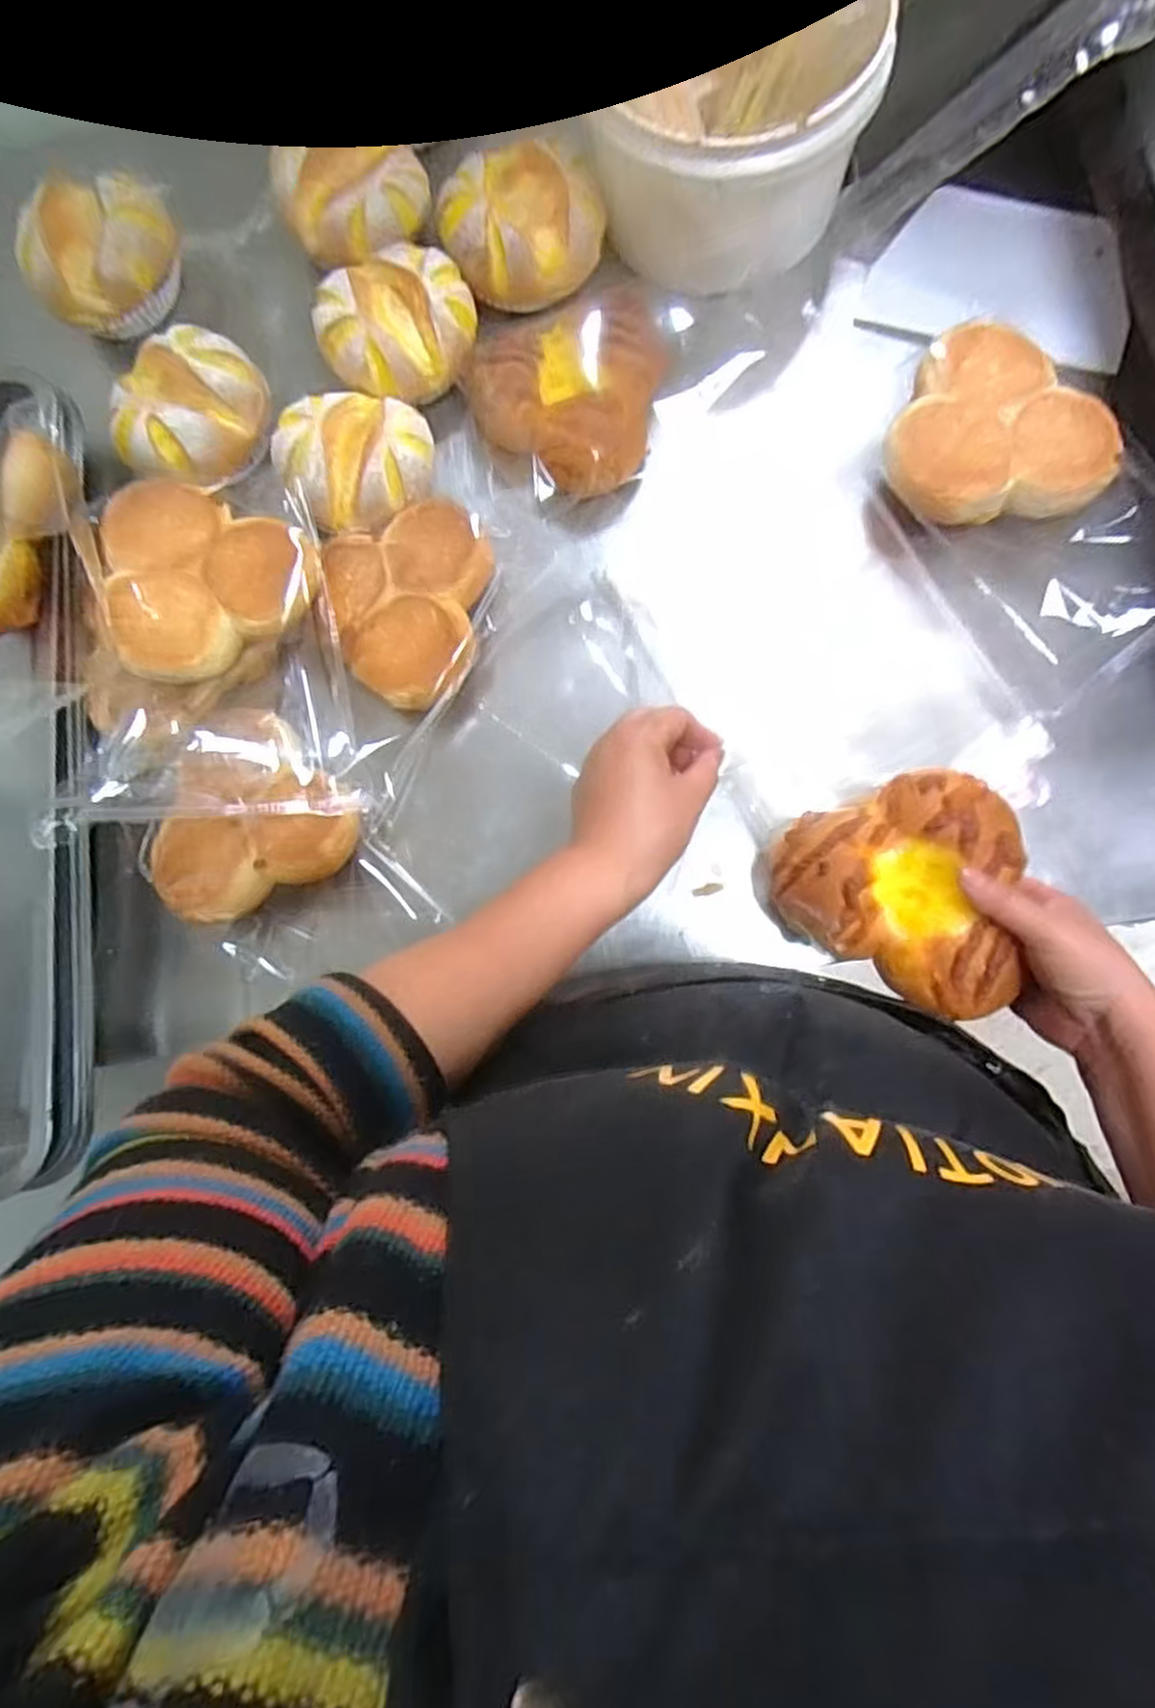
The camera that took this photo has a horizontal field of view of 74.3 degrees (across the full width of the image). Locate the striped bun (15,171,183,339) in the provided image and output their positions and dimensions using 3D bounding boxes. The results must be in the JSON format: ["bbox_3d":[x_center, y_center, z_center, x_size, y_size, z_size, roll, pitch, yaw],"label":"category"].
[{"bbox_3d":[-0.374,-0.475,0.610,0.120,0.076,0.098,-37,80,-1],"label":"striped bun"}]

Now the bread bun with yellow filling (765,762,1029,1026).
[{"bbox_3d":[0.196,0.027,0.449,0.128,0.043,0.136,-1,82,5],"label":"bread bun with yellow filling"}]

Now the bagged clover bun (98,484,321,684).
[{"bbox_3d":[-0.261,-0.194,0.522,0.132,0.054,0.132,-1,82,5],"label":"bagged clover bun"}]

